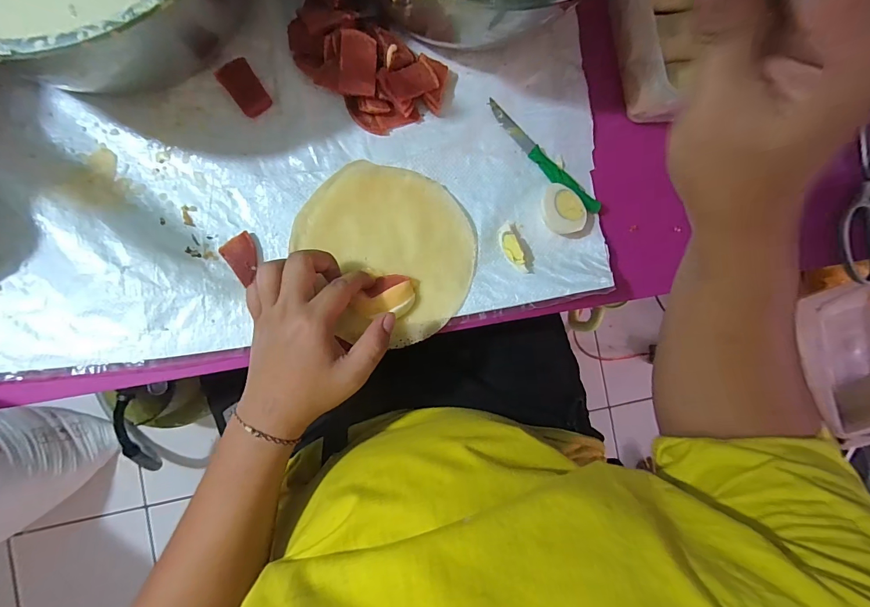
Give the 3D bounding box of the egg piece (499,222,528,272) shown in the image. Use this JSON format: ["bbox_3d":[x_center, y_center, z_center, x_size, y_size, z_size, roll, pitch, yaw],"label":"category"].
[{"bbox_3d":[0.076,-0.053,0.380,0.013,0.015,0.049,-25,91,-8],"label":"egg piece"}]

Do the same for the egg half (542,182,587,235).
[{"bbox_3d":[0.124,-0.091,0.382,0.042,0.019,0.050,-45,94,-7],"label":"egg half"}]

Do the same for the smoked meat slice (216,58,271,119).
[{"bbox_3d":[-0.172,-0.197,0.355,0.028,0.009,0.045,-39,93,-7],"label":"smoked meat slice"}]

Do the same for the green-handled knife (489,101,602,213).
[{"bbox_3d":[0.107,-0.143,0.385,0.149,0.008,0.019,43,83,-4],"label":"green-handled knife"}]

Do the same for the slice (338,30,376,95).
[{"bbox_3d":[-0.067,-0.211,0.341,0.031,0.004,0.048,0,106,-23],"label":"slice"}]

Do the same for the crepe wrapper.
[{"bbox_3d":[-0.040,-0.050,0.370,0.151,0.012,0.169,-32,92,-7],"label":"crepe wrapper"}]

